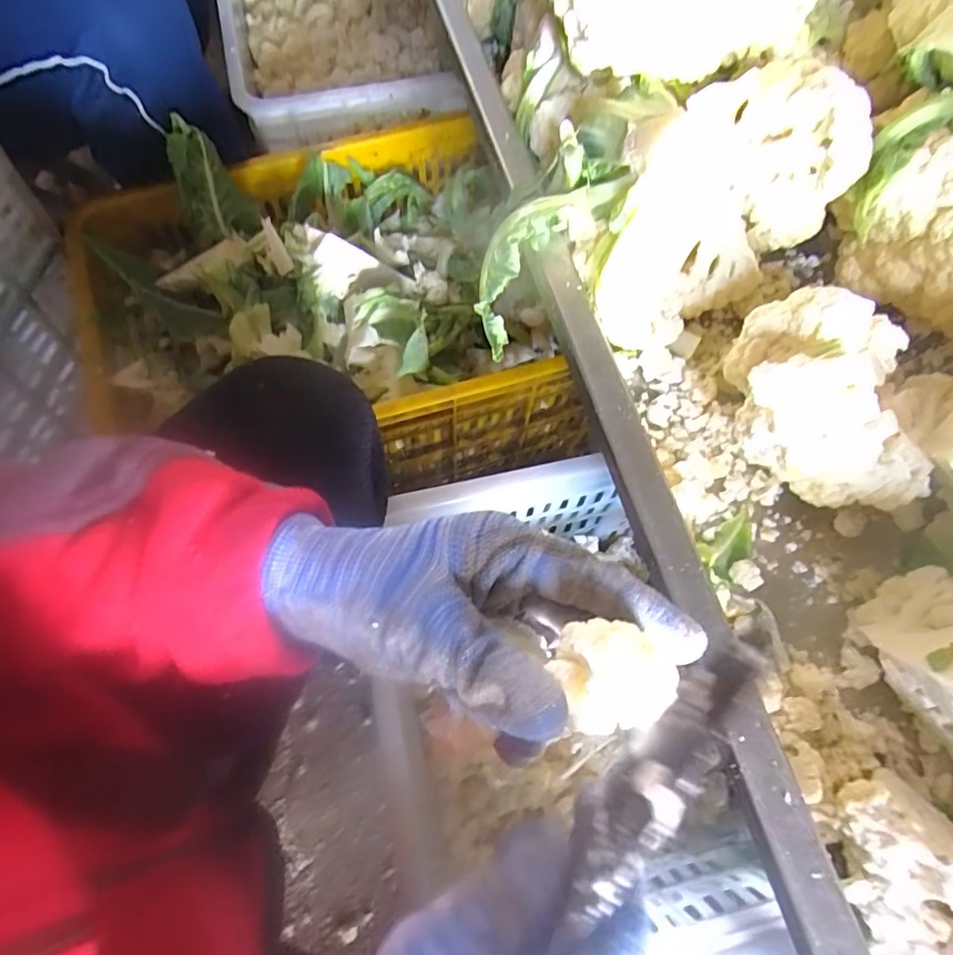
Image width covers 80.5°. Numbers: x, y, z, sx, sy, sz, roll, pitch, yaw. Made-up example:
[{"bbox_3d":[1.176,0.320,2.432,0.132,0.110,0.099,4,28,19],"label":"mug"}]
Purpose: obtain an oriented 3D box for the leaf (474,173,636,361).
[{"bbox_3d":[0.034,-0.132,0.333,0.049,0.025,0.118,44,100,15],"label":"leaf"}]

